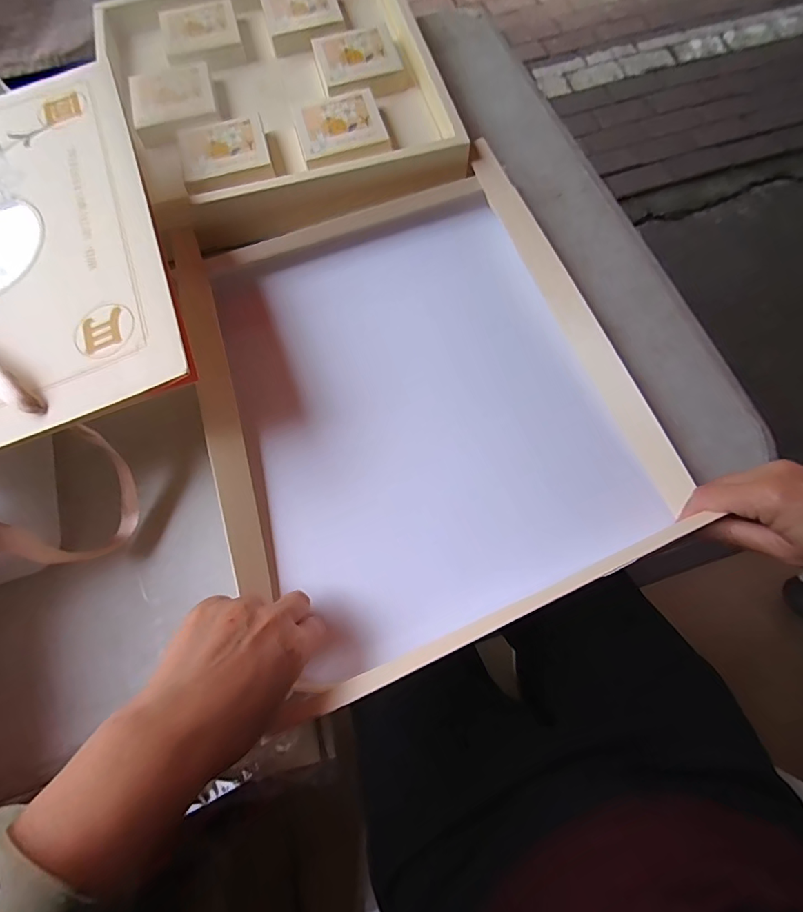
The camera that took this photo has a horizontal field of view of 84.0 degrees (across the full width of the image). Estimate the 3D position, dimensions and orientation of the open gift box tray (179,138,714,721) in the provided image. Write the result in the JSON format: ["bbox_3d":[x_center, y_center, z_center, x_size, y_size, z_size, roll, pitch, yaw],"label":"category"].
[{"bbox_3d":[0.010,-0.056,0.393,0.338,0.067,0.407,-18,71,-5],"label":"open gift box tray"}]

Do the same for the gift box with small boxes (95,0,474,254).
[{"bbox_3d":[-0.137,-0.413,0.490,0.341,0.036,0.392,-19,71,-5],"label":"gift box with small boxes"}]

